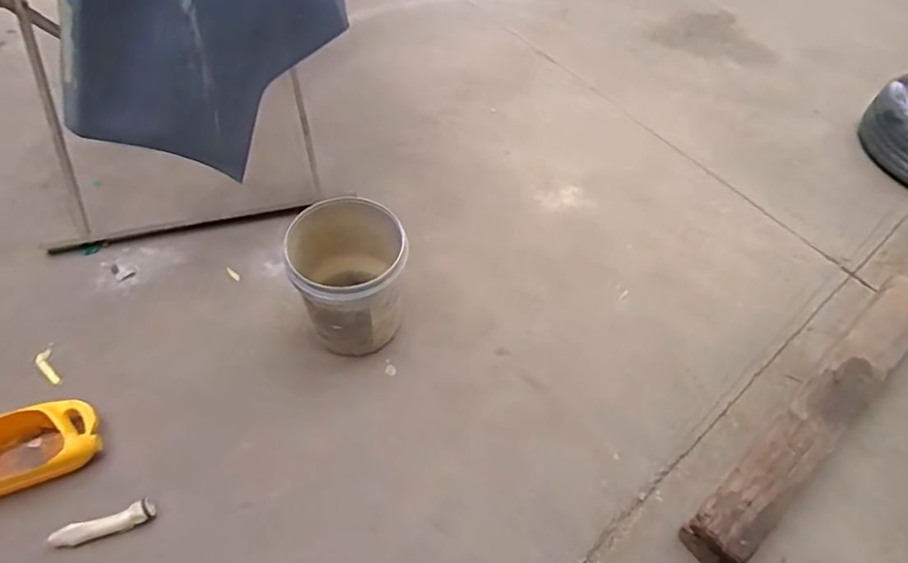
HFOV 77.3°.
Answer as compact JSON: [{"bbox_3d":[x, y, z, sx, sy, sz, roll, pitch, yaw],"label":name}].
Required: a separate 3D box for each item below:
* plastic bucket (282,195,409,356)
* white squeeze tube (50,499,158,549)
[{"bbox_3d":[-0.278,-0.004,1.549,0.286,0.316,0.306,2,54,-3],"label":"plastic bucket"},{"bbox_3d":[-0.796,0.556,1.293,0.205,0.048,0.050,-18,58,-17],"label":"white squeeze tube"}]

